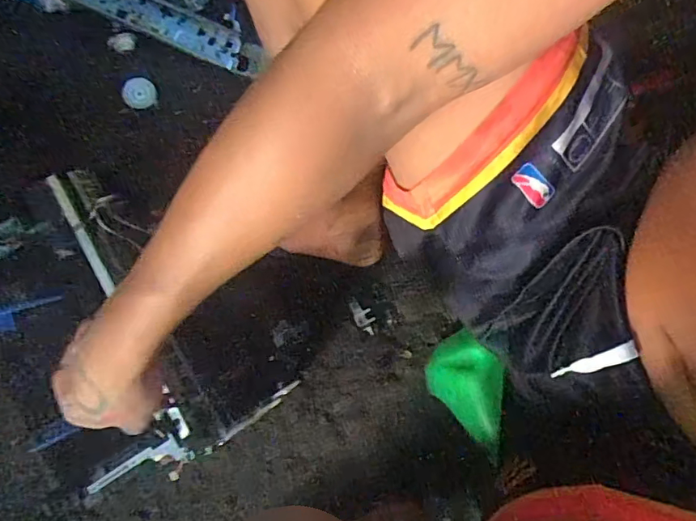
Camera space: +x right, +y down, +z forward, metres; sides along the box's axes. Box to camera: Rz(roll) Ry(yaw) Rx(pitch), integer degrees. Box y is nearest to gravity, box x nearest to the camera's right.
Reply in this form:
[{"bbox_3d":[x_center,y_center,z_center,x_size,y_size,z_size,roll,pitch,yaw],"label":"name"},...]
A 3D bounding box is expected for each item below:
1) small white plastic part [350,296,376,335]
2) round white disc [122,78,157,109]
[{"bbox_3d":[0.021,0.073,0.686,0.025,0.007,0.054,-26,76,-9],"label":"small white plastic part"},{"bbox_3d":[-0.317,-0.254,0.777,0.049,0.005,0.043,-21,116,-7],"label":"round white disc"}]

